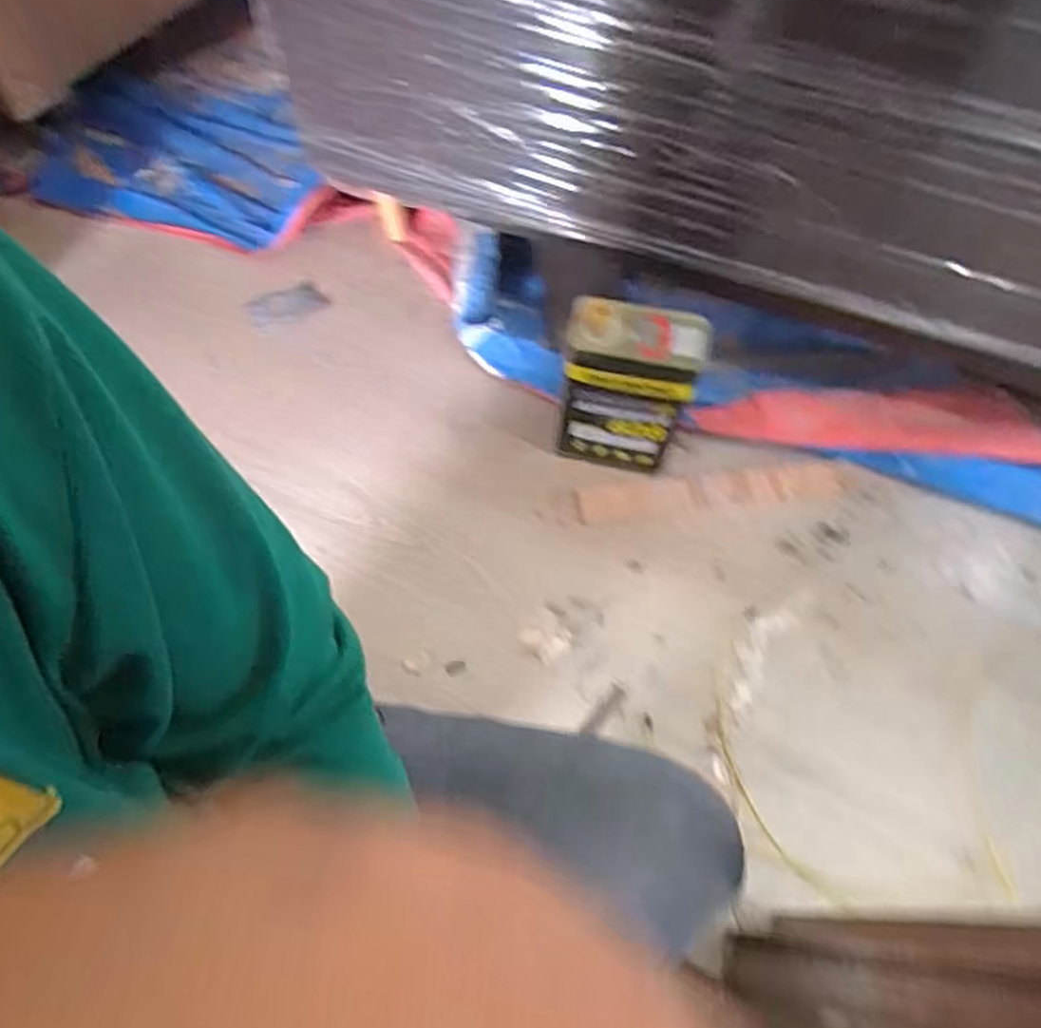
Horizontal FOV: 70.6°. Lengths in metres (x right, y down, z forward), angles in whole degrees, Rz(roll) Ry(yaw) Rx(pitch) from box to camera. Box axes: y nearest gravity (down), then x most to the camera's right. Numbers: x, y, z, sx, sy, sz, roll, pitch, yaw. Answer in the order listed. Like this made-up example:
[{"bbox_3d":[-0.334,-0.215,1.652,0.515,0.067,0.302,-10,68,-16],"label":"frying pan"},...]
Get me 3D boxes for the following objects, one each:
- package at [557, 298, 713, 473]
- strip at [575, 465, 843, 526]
[{"bbox_3d":[0.145,-0.171,1.027,0.169,0.254,0.107,17,62,6],"label":"package"},{"bbox_3d":[0.282,-0.035,1.091,0.392,0.013,0.064,-6,62,-6],"label":"strip"}]

